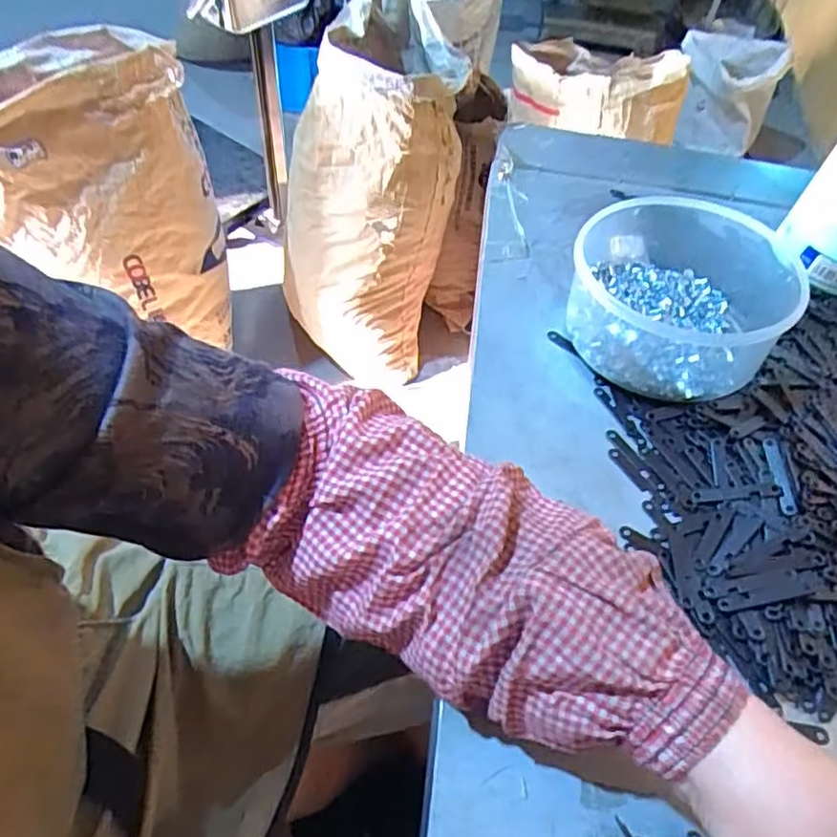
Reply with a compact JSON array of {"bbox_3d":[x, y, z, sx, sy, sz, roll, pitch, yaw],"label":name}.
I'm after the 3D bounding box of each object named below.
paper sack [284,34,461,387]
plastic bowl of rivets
[{"bbox_3d":[-0.102,-0.365,1.301,0.241,0.659,0.267,35,59,18],"label":"paper sack"},{"bbox_3d":[0.181,-0.087,0.464,0.141,0.072,0.147,1,55,-2],"label":"plastic bowl of rivets"}]

